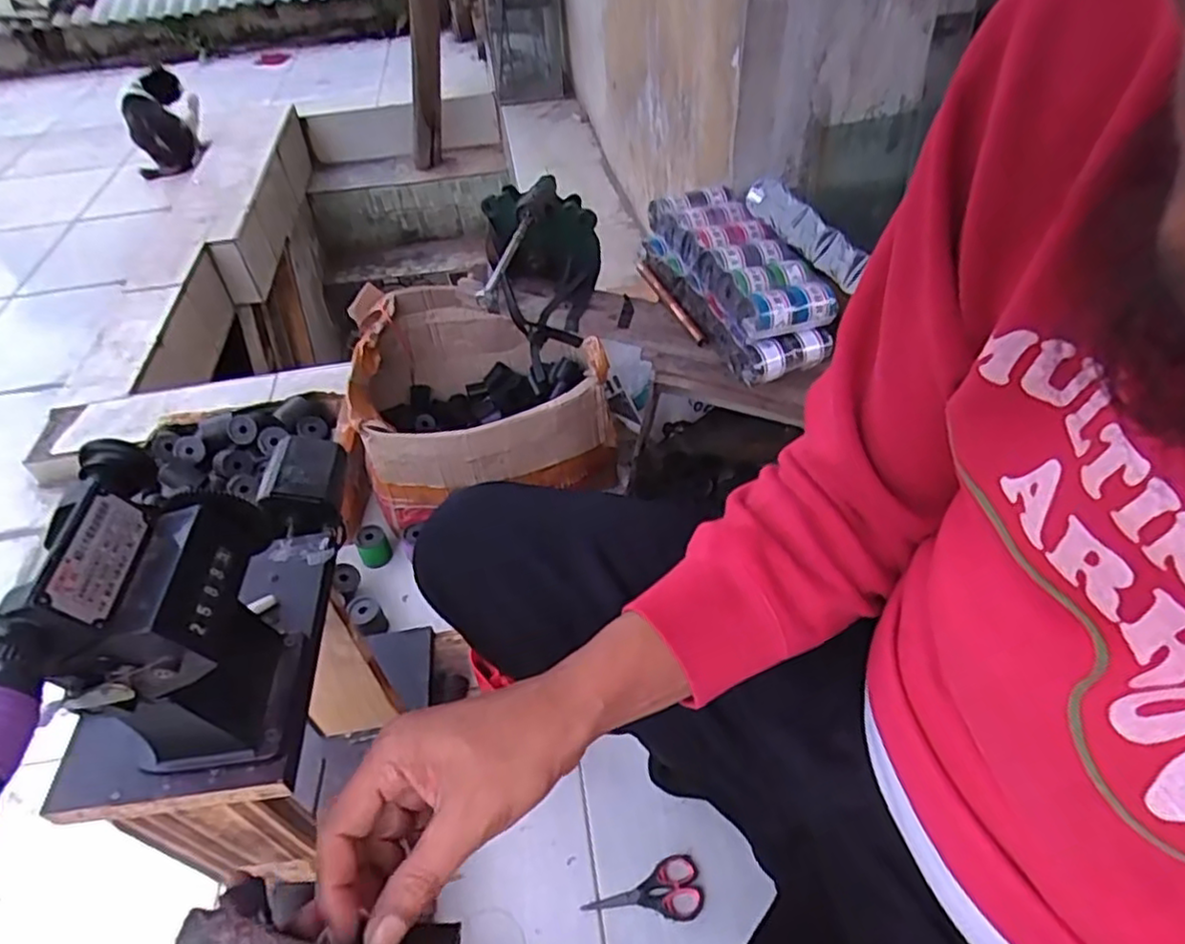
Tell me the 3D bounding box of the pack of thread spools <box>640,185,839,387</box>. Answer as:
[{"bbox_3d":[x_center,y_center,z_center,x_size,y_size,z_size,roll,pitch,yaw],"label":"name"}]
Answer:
[{"bbox_3d":[0.160,-0.231,0.783,0.124,0.086,0.269,-18,47,-12],"label":"pack of thread spools"}]

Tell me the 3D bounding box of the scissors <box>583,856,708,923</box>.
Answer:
[{"bbox_3d":[0.054,0.436,0.691,0.118,0.004,0.055,-16,47,-10],"label":"scissors"}]

